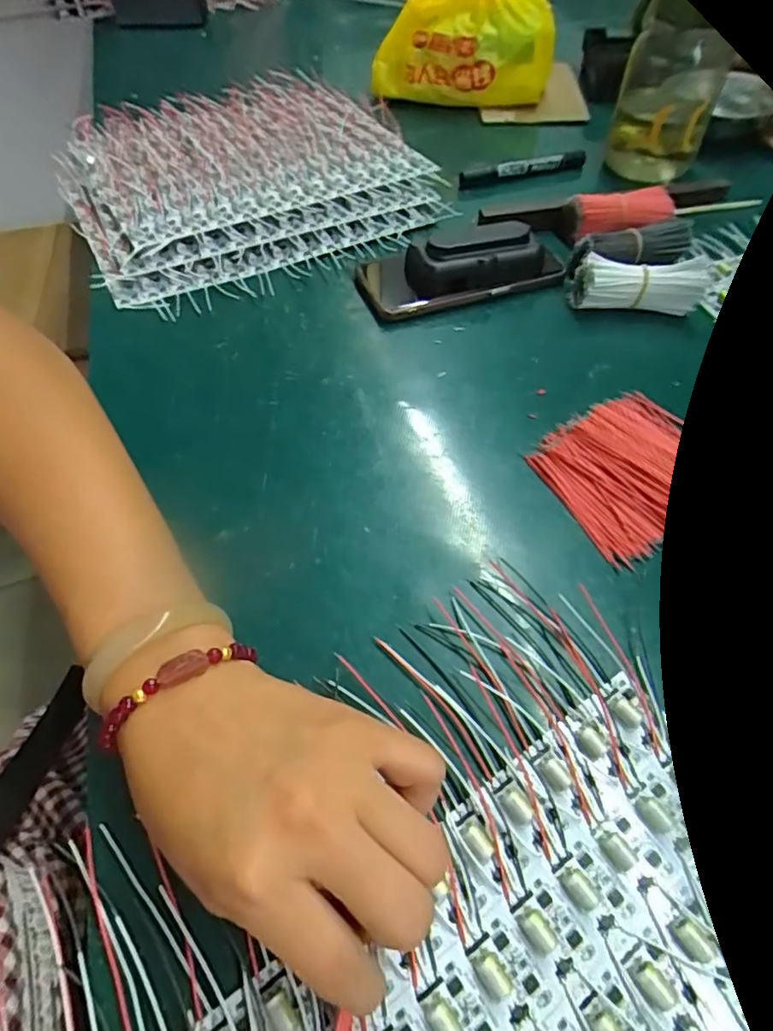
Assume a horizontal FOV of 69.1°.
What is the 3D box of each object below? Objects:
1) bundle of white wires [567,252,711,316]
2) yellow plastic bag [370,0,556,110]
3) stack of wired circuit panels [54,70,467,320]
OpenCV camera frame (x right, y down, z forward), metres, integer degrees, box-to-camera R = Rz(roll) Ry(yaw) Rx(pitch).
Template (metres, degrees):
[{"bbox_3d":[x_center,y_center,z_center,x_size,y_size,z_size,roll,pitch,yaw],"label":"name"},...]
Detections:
[{"bbox_3d":[0.192,-0.178,0.430,0.091,0.039,0.028,8,55,6],"label":"bundle of white wires"},{"bbox_3d":[0.084,-0.536,0.632,0.204,0.113,0.062,7,55,5],"label":"yellow plastic bag"},{"bbox_3d":[-0.148,-0.341,0.557,0.315,0.042,0.356,-24,58,-16],"label":"stack of wired circuit panels"}]

